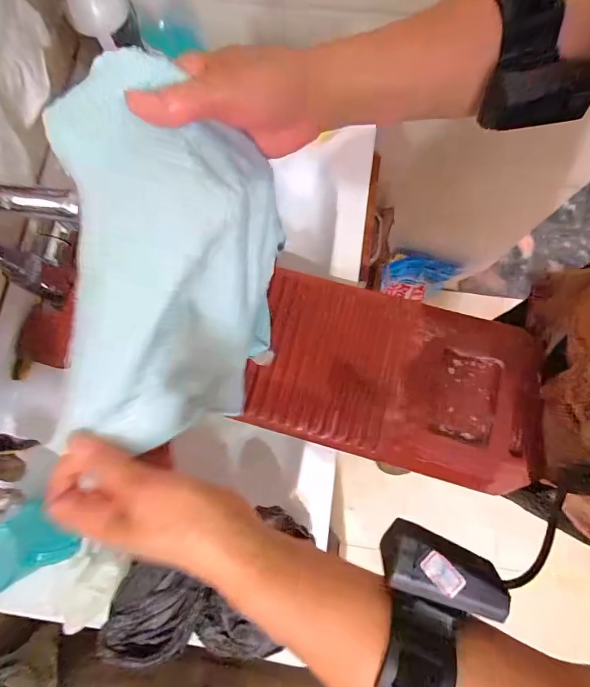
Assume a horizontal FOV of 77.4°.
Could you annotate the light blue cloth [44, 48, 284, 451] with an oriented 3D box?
[{"bbox_3d":[-0.092,-0.032,0.315,0.114,0.248,0.219,11,78,3],"label":"light blue cloth"}]

